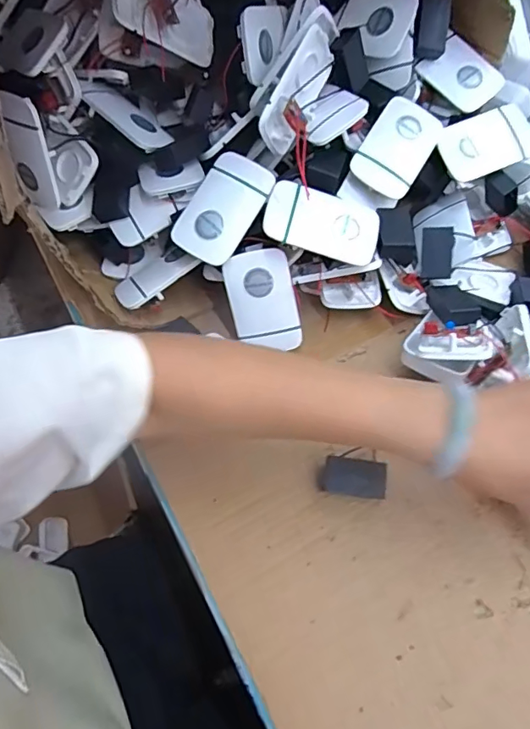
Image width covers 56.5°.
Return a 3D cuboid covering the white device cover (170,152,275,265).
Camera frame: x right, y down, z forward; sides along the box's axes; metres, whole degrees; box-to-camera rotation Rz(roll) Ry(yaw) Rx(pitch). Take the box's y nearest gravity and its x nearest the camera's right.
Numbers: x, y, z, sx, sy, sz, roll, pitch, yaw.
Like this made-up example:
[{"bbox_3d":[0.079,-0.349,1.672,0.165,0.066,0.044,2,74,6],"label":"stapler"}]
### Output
[{"bbox_3d":[-0.036,-0.137,0.431,0.059,0.009,0.097,36,88,9],"label":"white device cover"}]

